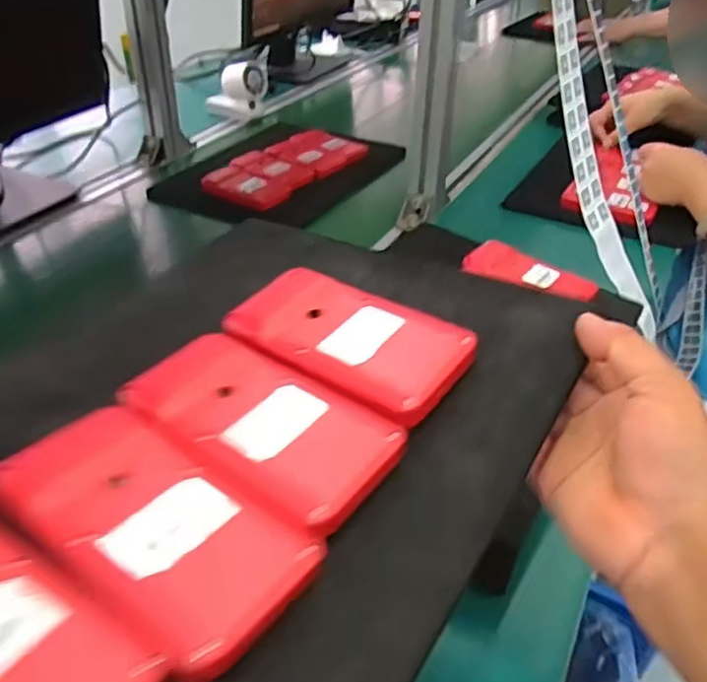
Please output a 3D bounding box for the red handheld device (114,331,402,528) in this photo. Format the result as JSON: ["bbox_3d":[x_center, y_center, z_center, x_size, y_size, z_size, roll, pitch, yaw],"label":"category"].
[{"bbox_3d":[-0.043,0.034,0.296,0.123,0.009,0.061,25,43,27],"label":"red handheld device"}]

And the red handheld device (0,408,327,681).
[{"bbox_3d":[-0.078,0.066,0.253,0.124,0.014,0.064,26,43,28],"label":"red handheld device"}]

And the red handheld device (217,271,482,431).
[{"bbox_3d":[-0.006,-0.004,0.336,0.123,0.010,0.064,26,44,29],"label":"red handheld device"}]

